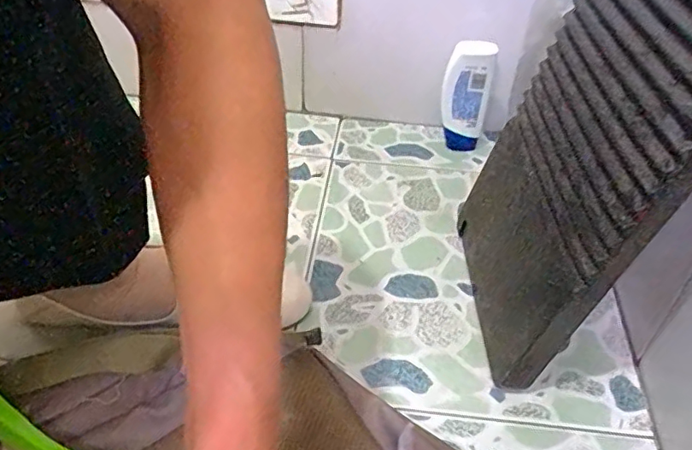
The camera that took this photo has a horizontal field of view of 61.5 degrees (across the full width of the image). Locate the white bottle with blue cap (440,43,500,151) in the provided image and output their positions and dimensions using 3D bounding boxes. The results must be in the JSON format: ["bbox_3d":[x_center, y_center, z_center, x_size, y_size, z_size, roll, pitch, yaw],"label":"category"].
[{"bbox_3d":[0.130,-0.137,0.638,0.051,0.131,0.026,12,44,10],"label":"white bottle with blue cap"}]

